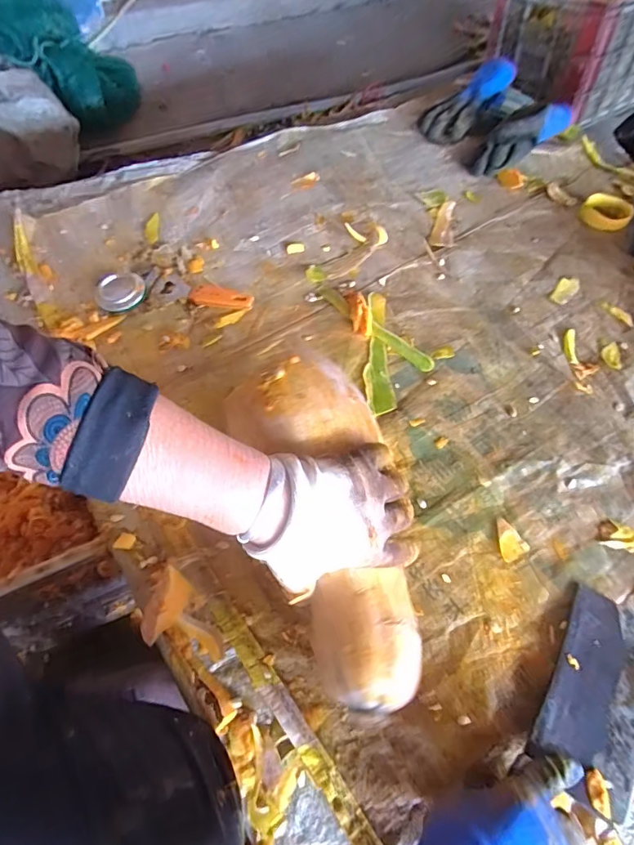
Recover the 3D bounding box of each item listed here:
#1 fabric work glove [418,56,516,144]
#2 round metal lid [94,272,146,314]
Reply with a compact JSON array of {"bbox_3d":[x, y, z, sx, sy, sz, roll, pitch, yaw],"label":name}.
[{"bbox_3d":[0.264,-0.577,0.854,0.095,0.052,0.223,32,64,13],"label":"fabric work glove"},{"bbox_3d":[-0.251,-0.167,0.615,0.061,0.014,0.055,-26,66,-17],"label":"round metal lid"}]

